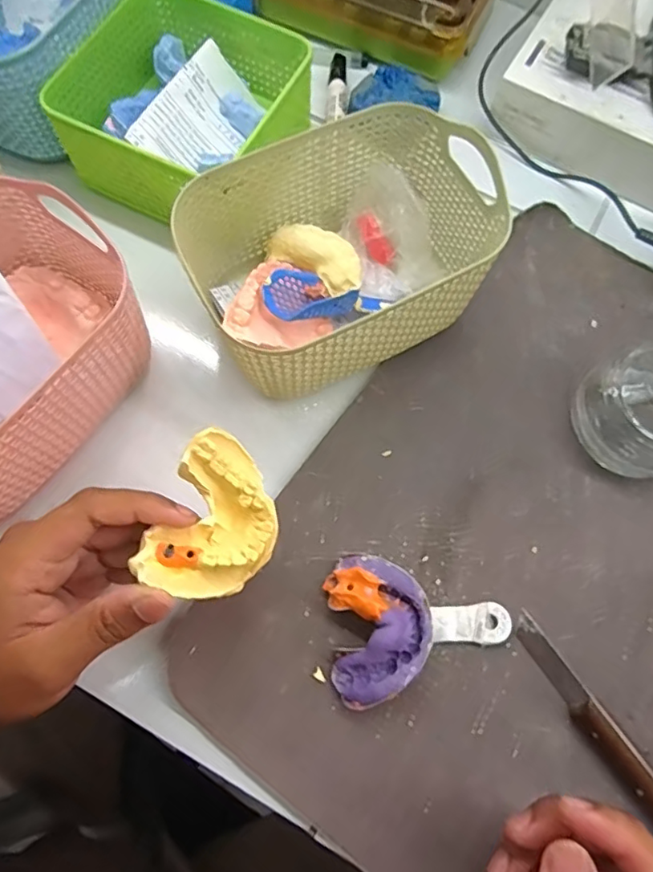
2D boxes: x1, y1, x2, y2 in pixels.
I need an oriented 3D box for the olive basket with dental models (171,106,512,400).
[{"bbox_3d":[0.010,-0.106,0.328,0.176,0.079,0.115,-27,75,-9],"label":"olive basket with dental models"}]

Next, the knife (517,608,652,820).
[{"bbox_3d":[0.145,0.156,0.278,0.014,0.019,0.143,-33,76,-11],"label":"knife"}]

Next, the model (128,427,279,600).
[{"bbox_3d":[-0.051,0.039,0.257,0.055,0.026,0.070,32,79,-11],"label":"model"}]

